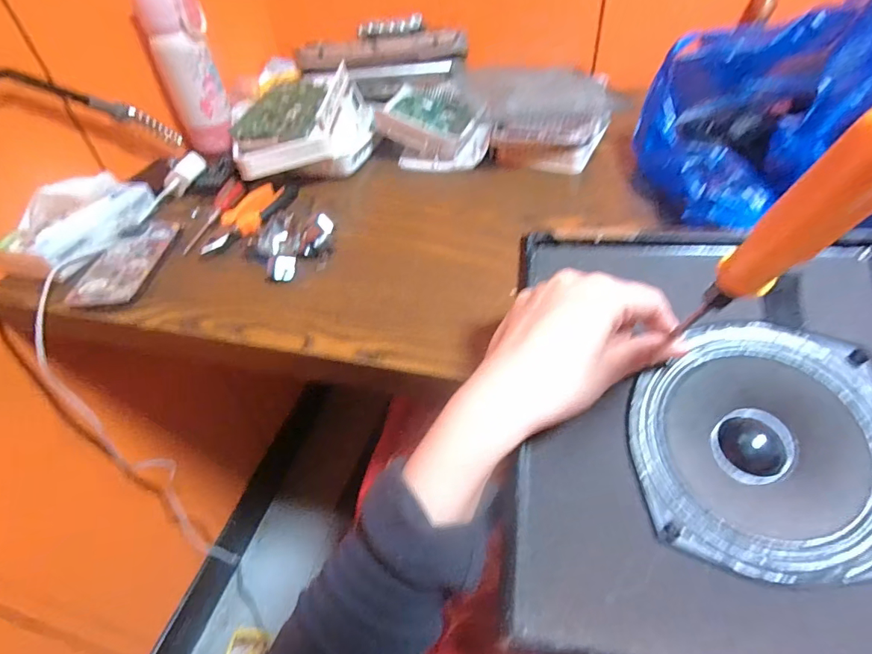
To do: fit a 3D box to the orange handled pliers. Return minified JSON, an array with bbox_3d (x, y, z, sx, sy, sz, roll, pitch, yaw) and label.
[{"bbox_3d":[-0.224,-0.135,0.554,0.056,0.011,0.157,9,45,14],"label":"orange handled pliers"}]

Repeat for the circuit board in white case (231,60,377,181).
[{"bbox_3d":[-0.178,-0.274,0.632,0.176,0.079,0.189,-8,44,-2],"label":"circuit board in white case"}]

